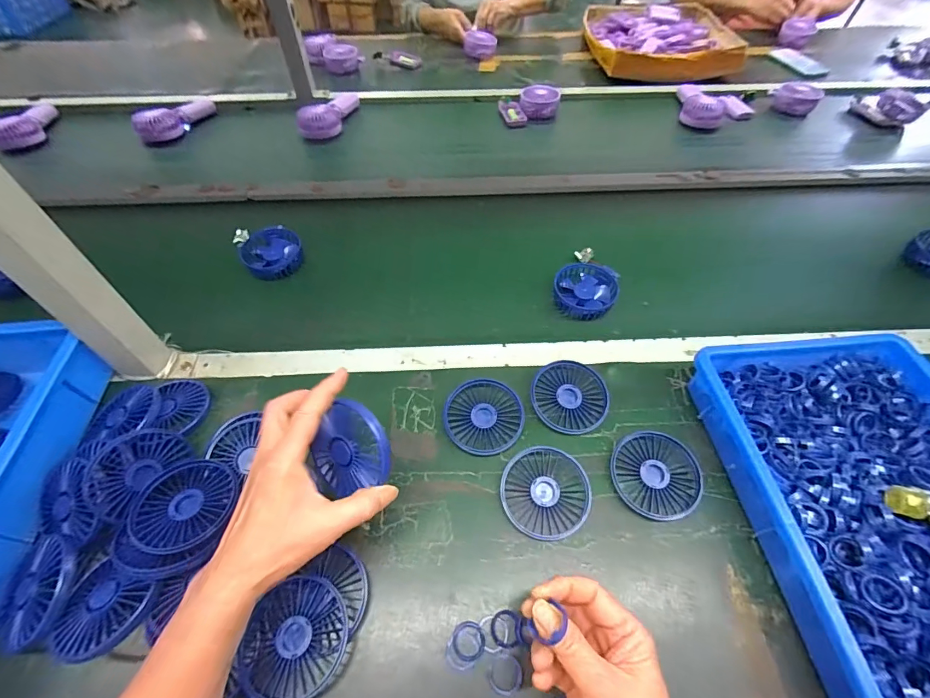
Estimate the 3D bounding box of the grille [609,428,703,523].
[{"bbox_3d":[0.198,0.130,0.432,0.086,0.020,0.083,0,54,0],"label":"grille"}]

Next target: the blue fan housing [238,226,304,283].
[{"bbox_3d":[-0.301,-0.150,0.653,0.086,0.030,0.091,0,54,0],"label":"blue fan housing"}]

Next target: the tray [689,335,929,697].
[{"bbox_3d":[0.388,0.153,0.380,0.246,0.071,0.371,-4,54,-3],"label":"tray"}]

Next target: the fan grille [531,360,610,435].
[{"bbox_3d":[0.122,0.053,0.482,0.085,0.016,0.082,8,54,5],"label":"fan grille"}]

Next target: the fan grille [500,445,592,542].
[{"bbox_3d":[0.082,0.145,0.423,0.085,0.017,0.085,11,55,8],"label":"fan grille"}]

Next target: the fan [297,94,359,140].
[{"bbox_3d":[-0.298,-0.526,0.933,0.083,0.056,0.186,13,55,9],"label":"fan"}]

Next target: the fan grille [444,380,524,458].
[{"bbox_3d":[0.022,0.075,0.470,0.085,0.018,0.085,3,54,2],"label":"fan grille"}]

